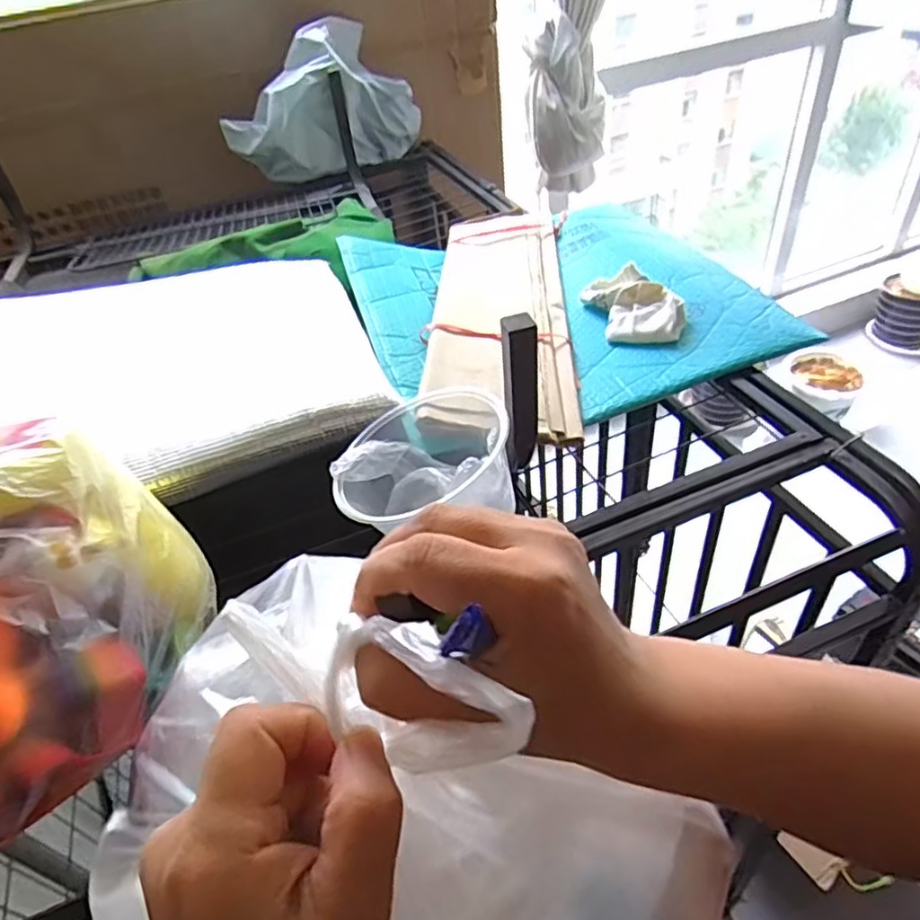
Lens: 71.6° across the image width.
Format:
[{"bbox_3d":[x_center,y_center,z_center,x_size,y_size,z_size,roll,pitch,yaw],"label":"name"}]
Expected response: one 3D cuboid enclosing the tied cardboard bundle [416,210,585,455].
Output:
[{"bbox_3d":[0.049,-0.181,0.737,0.152,0.038,0.516,6,40,-2],"label":"tied cardboard bundle"}]

